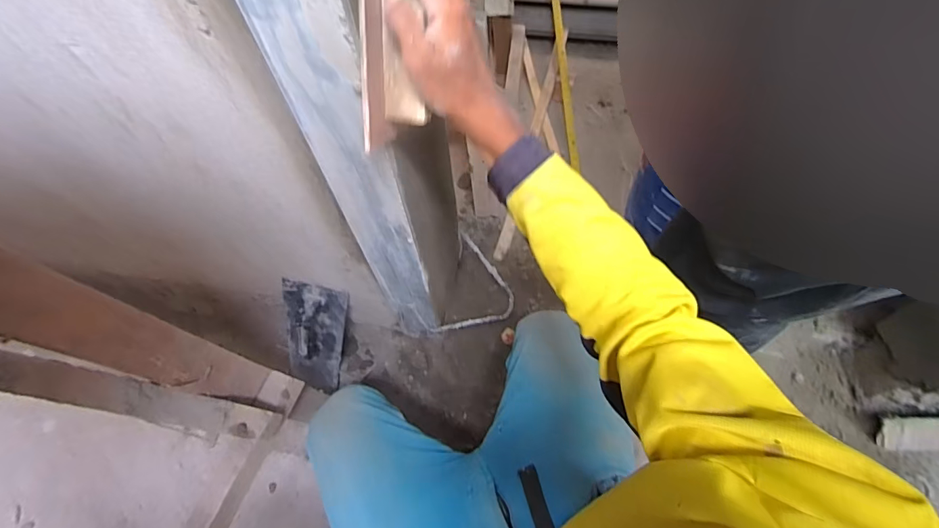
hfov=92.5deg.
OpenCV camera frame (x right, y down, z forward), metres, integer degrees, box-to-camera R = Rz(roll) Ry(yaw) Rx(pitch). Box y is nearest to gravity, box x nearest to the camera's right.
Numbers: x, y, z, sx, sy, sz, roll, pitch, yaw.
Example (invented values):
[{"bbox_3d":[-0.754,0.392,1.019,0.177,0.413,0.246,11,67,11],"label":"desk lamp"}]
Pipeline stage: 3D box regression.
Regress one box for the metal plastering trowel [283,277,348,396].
[{"bbox_3d":[-0.297,0.152,0.831,0.114,0.253,0.064,12,32,-5],"label":"metal plastering trowel"}]

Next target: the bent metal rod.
[{"bbox_3d":[-0.005,0.032,0.849,0.181,0.036,0.177,-10,80,-38],"label":"bent metal rod"}]

